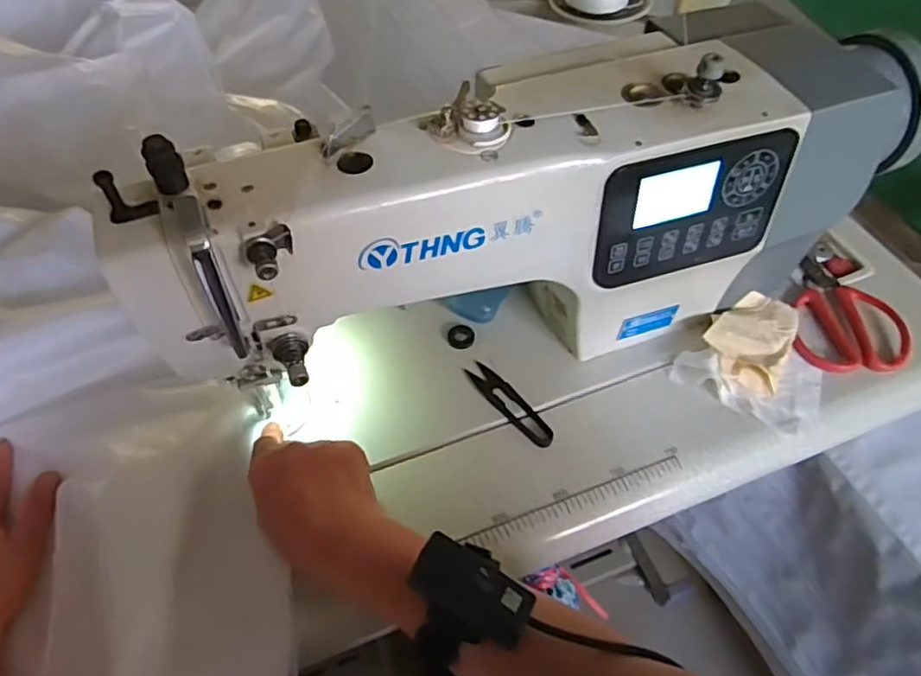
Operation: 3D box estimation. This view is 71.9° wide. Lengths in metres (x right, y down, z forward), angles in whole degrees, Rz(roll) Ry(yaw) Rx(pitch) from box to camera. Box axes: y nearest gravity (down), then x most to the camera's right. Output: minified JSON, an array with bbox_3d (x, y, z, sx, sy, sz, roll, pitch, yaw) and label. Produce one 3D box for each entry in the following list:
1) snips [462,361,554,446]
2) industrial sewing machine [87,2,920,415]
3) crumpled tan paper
[{"bbox_3d":[0.042,0.055,0.546,0.023,0.008,0.099,-33,60,-22],"label":"snips"},{"bbox_3d":[0.073,-0.083,0.503,0.592,0.245,0.153,-19,56,-14],"label":"industrial sewing machine"},{"bbox_3d":[0.265,0.000,0.580,0.069,0.020,0.115,25,57,17],"label":"crumpled tan paper"}]

